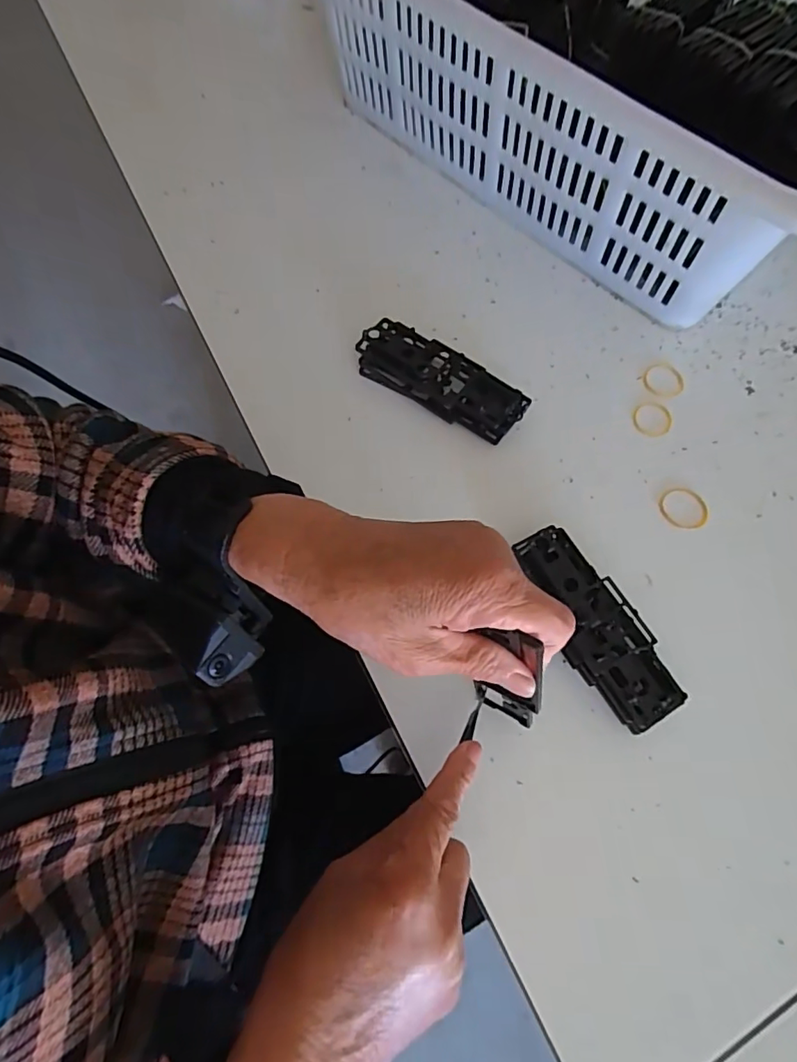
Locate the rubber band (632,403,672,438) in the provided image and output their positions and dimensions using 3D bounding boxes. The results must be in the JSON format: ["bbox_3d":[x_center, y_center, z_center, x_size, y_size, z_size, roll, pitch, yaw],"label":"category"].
[{"bbox_3d":[0.190,-0.084,0.405,0.029,0.004,0.031,1,66,-2],"label":"rubber band"}]

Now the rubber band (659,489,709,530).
[{"bbox_3d":[0.198,-0.017,0.374,0.033,0.004,0.030,10,66,2],"label":"rubber band"}]

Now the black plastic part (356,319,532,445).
[{"bbox_3d":[0.031,-0.111,0.400,0.125,0.022,0.047,34,69,12],"label":"black plastic part"}]

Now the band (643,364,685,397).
[{"bbox_3d":[0.205,-0.118,0.418,0.031,0.004,0.030,1,66,-2],"label":"band"}]

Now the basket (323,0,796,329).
[{"bbox_3d":[0.196,-0.425,0.479,0.502,0.138,0.397,42,71,15],"label":"basket"}]

